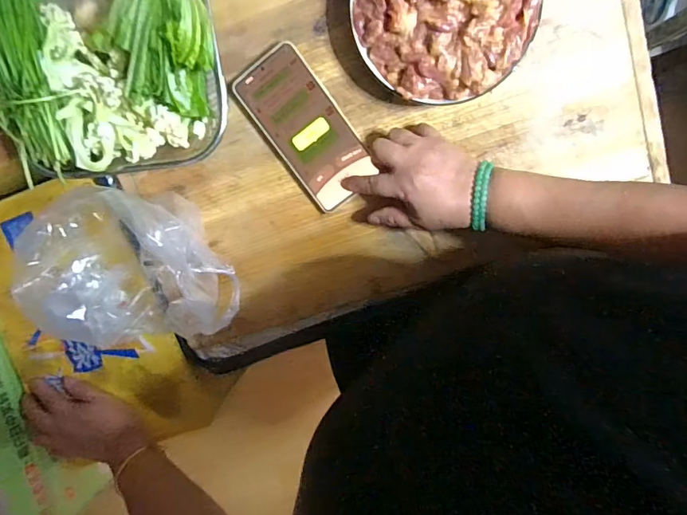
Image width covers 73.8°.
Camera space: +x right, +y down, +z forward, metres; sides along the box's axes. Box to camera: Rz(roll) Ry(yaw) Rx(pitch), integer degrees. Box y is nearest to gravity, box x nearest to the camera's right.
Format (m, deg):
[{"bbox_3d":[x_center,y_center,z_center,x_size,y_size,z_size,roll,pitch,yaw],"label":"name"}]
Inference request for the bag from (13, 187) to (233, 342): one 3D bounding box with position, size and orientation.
[{"bbox_3d":[-0.220,0.015,0.466,0.193,0.135,0.155,-12,97,7],"label":"bag"}]

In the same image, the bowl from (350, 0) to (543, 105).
[{"bbox_3d":[0.096,-0.235,0.428,0.166,0.050,0.166,1,98,5],"label":"bowl"}]

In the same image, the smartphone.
[{"bbox_3d":[-0.039,-0.132,0.476,0.076,0.009,0.161,-31,100,9],"label":"smartphone"}]

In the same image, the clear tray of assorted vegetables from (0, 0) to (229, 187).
[{"bbox_3d":[-0.226,-0.235,0.428,0.214,0.098,0.300,-8,97,6],"label":"clear tray of assorted vegetables"}]

